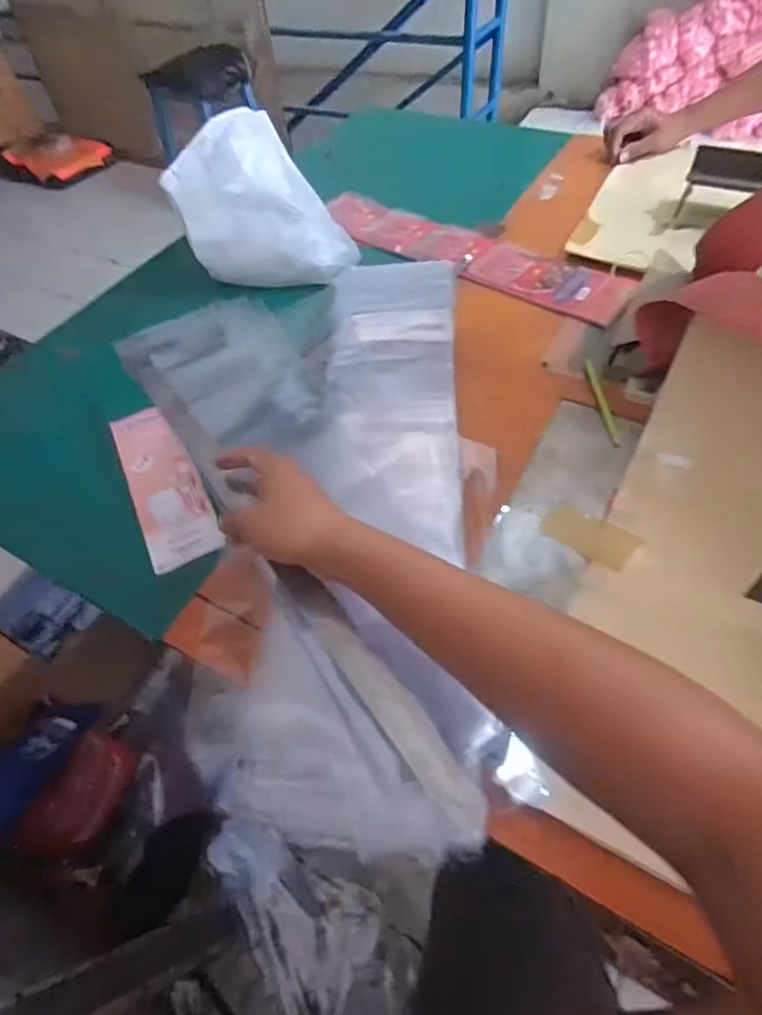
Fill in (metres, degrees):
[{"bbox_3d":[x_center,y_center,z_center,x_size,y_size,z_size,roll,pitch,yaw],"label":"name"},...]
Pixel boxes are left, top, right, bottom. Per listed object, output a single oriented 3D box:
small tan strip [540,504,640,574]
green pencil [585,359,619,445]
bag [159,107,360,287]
[{"bbox_3d":[0.198,0.026,0.516,0.082,0.006,0.044,32,63,25],"label":"small tan strip"},{"bbox_3d":[0.251,-0.122,0.614,0.010,0.010,0.125,-4,54,3],"label":"green pencil"},{"bbox_3d":[-0.170,-0.432,0.778,0.235,0.161,0.187,-19,54,-9],"label":"bag"}]

